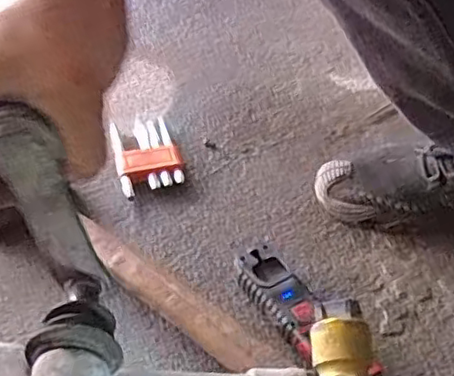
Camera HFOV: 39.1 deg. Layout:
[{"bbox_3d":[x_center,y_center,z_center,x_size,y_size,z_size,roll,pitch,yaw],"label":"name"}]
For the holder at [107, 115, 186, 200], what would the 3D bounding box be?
[{"bbox_3d":[-0.089,-0.040,0.698,0.069,0.021,0.124,-11,43,-13],"label":"holder"}]

